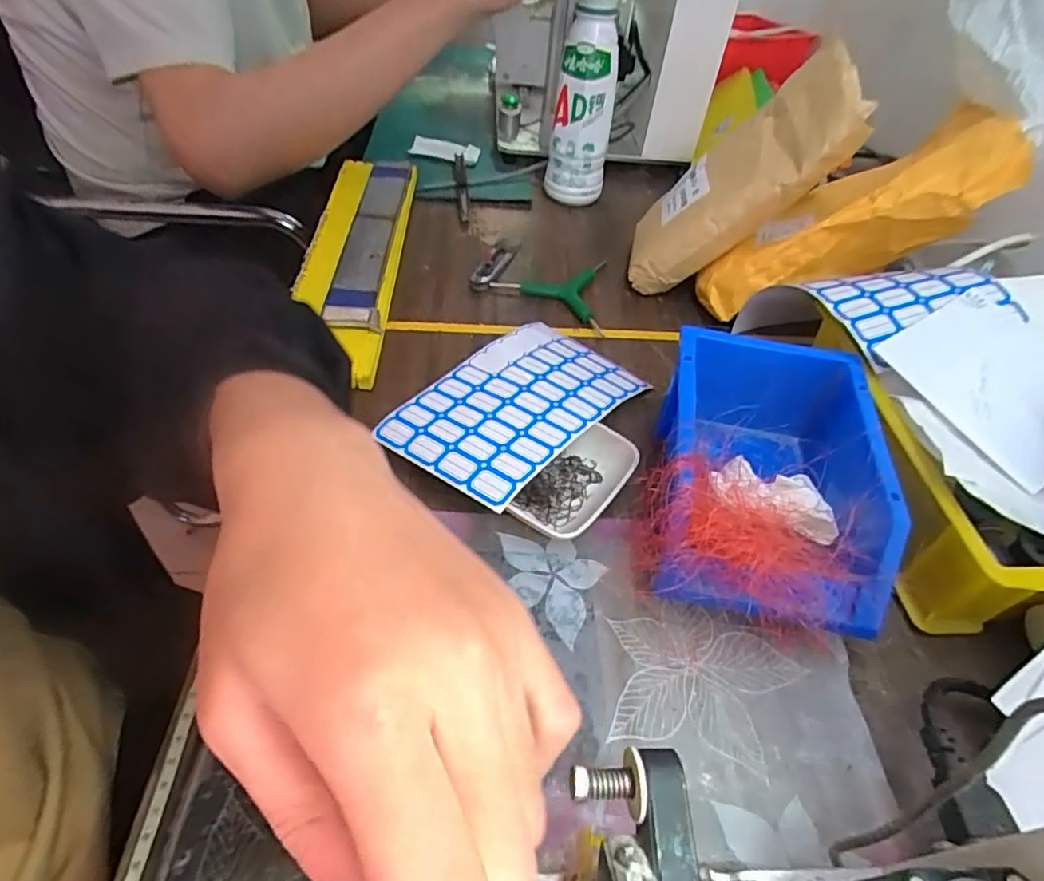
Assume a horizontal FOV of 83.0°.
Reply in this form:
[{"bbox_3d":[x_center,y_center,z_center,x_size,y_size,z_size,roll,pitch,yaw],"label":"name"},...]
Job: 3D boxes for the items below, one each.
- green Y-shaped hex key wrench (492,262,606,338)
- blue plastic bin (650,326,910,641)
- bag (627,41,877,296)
[{"bbox_3d":[0.025,-0.144,0.562,0.105,0.015,0.095,6,48,0],"label":"green Y-shaped hex key wrench"},{"bbox_3d":[0.145,0.026,0.369,0.132,0.084,0.196,13,49,6],"label":"blue plastic bin"},{"bbox_3d":[0.186,-0.228,0.522,0.053,0.226,0.108,22,51,-32],"label":"bag"}]

